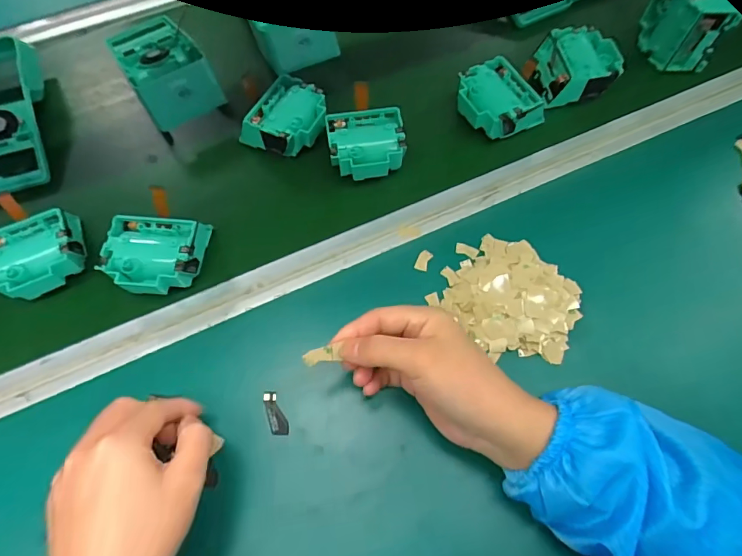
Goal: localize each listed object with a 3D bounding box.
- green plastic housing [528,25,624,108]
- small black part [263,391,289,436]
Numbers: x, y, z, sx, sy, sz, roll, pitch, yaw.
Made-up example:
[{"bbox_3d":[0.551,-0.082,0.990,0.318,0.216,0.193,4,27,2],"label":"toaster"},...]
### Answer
[{"bbox_3d":[0.217,-0.227,0.496,0.079,0.037,0.080,-5,67,-3],"label":"green plastic housing"},{"bbox_3d":[-0.077,0.109,0.371,0.014,0.004,0.037,-19,68,-8],"label":"small black part"}]

